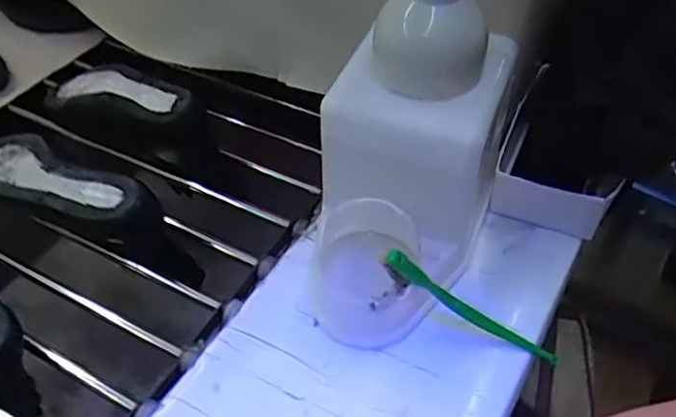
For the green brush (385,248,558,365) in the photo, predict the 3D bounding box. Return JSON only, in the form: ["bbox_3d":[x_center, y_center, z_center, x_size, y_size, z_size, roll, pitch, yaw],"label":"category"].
[{"bbox_3d":[0.104,0.086,0.519,0.170,0.036,0.009,32,48,-12],"label":"green brush"}]

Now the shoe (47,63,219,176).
[{"bbox_3d":[-0.234,-0.108,0.728,0.223,0.079,0.066,25,54,22],"label":"shoe"}]

